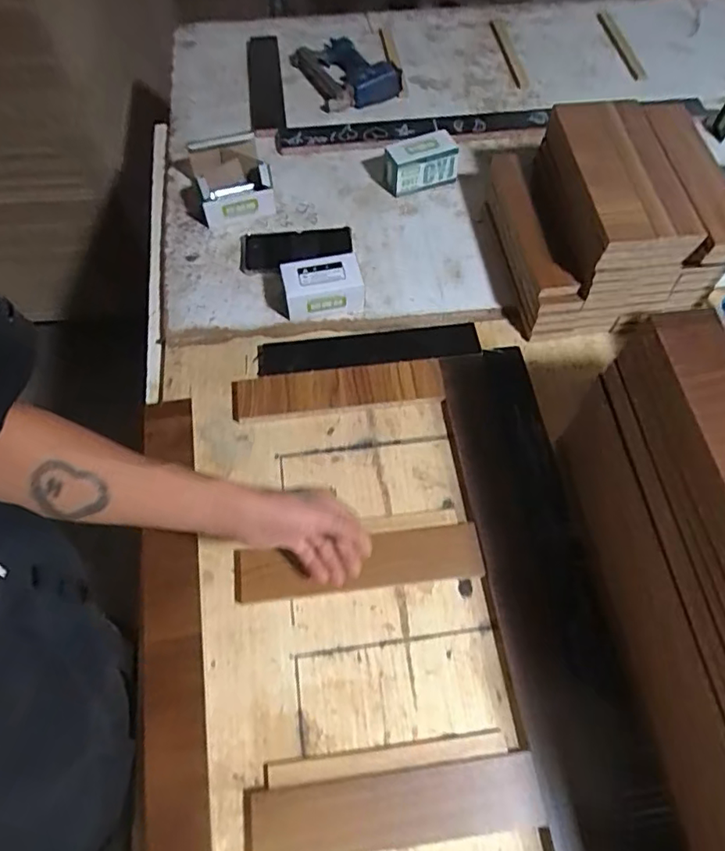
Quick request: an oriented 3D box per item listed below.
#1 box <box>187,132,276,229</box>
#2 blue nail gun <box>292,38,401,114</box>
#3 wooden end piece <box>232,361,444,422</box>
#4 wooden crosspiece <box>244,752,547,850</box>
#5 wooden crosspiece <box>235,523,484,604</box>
[{"bbox_3d":[-0.203,-0.386,0.877,0.112,0.062,0.139,-12,62,-7],"label":"box"},{"bbox_3d":[-0.037,-0.650,1.047,0.132,0.082,0.199,-28,65,-15],"label":"blue nail gun"},{"bbox_3d":[-0.032,-0.046,0.741,0.272,0.024,0.055,-6,61,-4],"label":"wooden end piece"},{"bbox_3d":[0.029,0.357,0.527,0.271,0.022,0.063,-6,61,-4],"label":"wooden crosspiece"},{"bbox_3d":[-0.004,0.157,0.638,0.272,0.020,0.062,-6,61,-6],"label":"wooden crosspiece"}]

